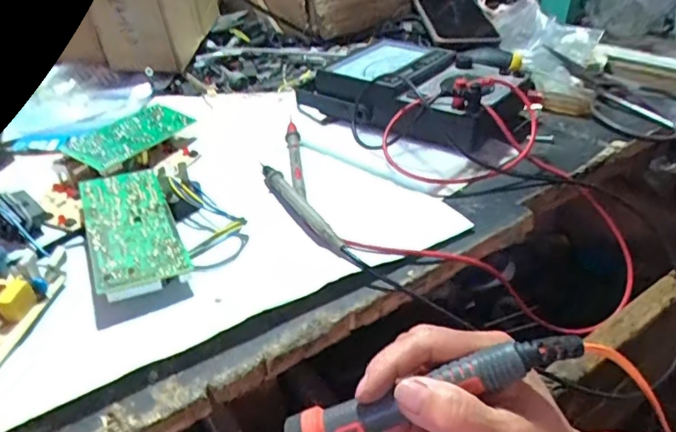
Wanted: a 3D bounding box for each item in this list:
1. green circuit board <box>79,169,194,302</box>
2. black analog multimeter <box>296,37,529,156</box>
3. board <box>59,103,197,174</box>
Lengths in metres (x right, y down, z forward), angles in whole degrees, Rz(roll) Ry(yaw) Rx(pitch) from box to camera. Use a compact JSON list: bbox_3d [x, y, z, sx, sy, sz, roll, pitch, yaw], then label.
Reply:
[{"bbox_3d":[-0.139,0.007,0.363,0.055,0.016,0.134,-18,41,-20],"label":"green circuit board"},{"bbox_3d":[0.075,-0.115,0.488,0.193,0.064,0.114,25,45,30],"label":"black analog multimeter"},{"bbox_3d":[-0.178,-0.066,0.465,0.049,0.024,0.106,19,43,25],"label":"board"}]

